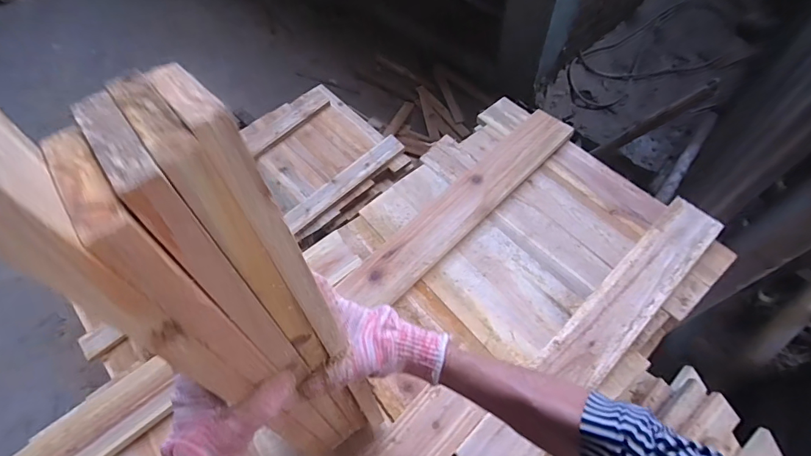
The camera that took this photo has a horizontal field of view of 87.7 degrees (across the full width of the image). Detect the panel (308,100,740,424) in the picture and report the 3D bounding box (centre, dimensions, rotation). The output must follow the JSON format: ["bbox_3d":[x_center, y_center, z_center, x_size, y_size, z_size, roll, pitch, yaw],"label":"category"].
[{"bbox_3d":[0.168,0.038,0.697,0.557,0.032,0.477,-38,64,-20],"label":"panel"}]

